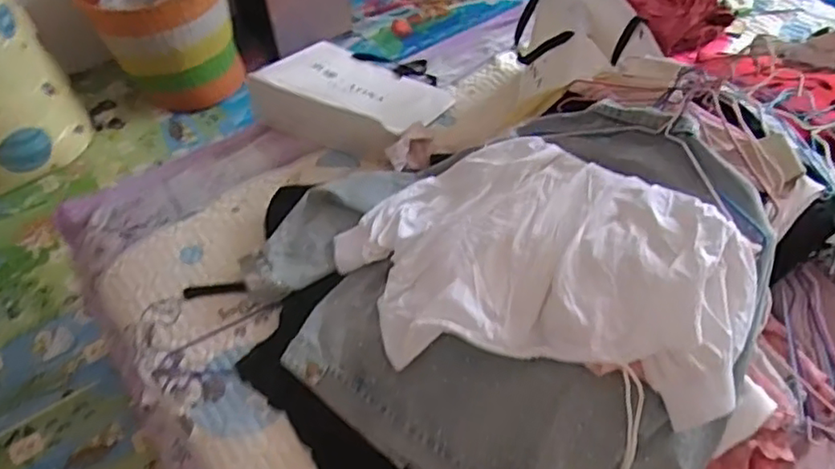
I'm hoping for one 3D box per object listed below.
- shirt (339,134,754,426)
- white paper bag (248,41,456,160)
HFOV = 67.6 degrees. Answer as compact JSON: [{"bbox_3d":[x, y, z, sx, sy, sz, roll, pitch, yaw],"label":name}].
[{"bbox_3d":[0.164,0.001,0.937,0.599,0.200,0.418,16,55,14],"label":"shirt"},{"bbox_3d":[-0.144,-0.306,1.345,0.363,0.090,0.286,27,58,21],"label":"white paper bag"}]

